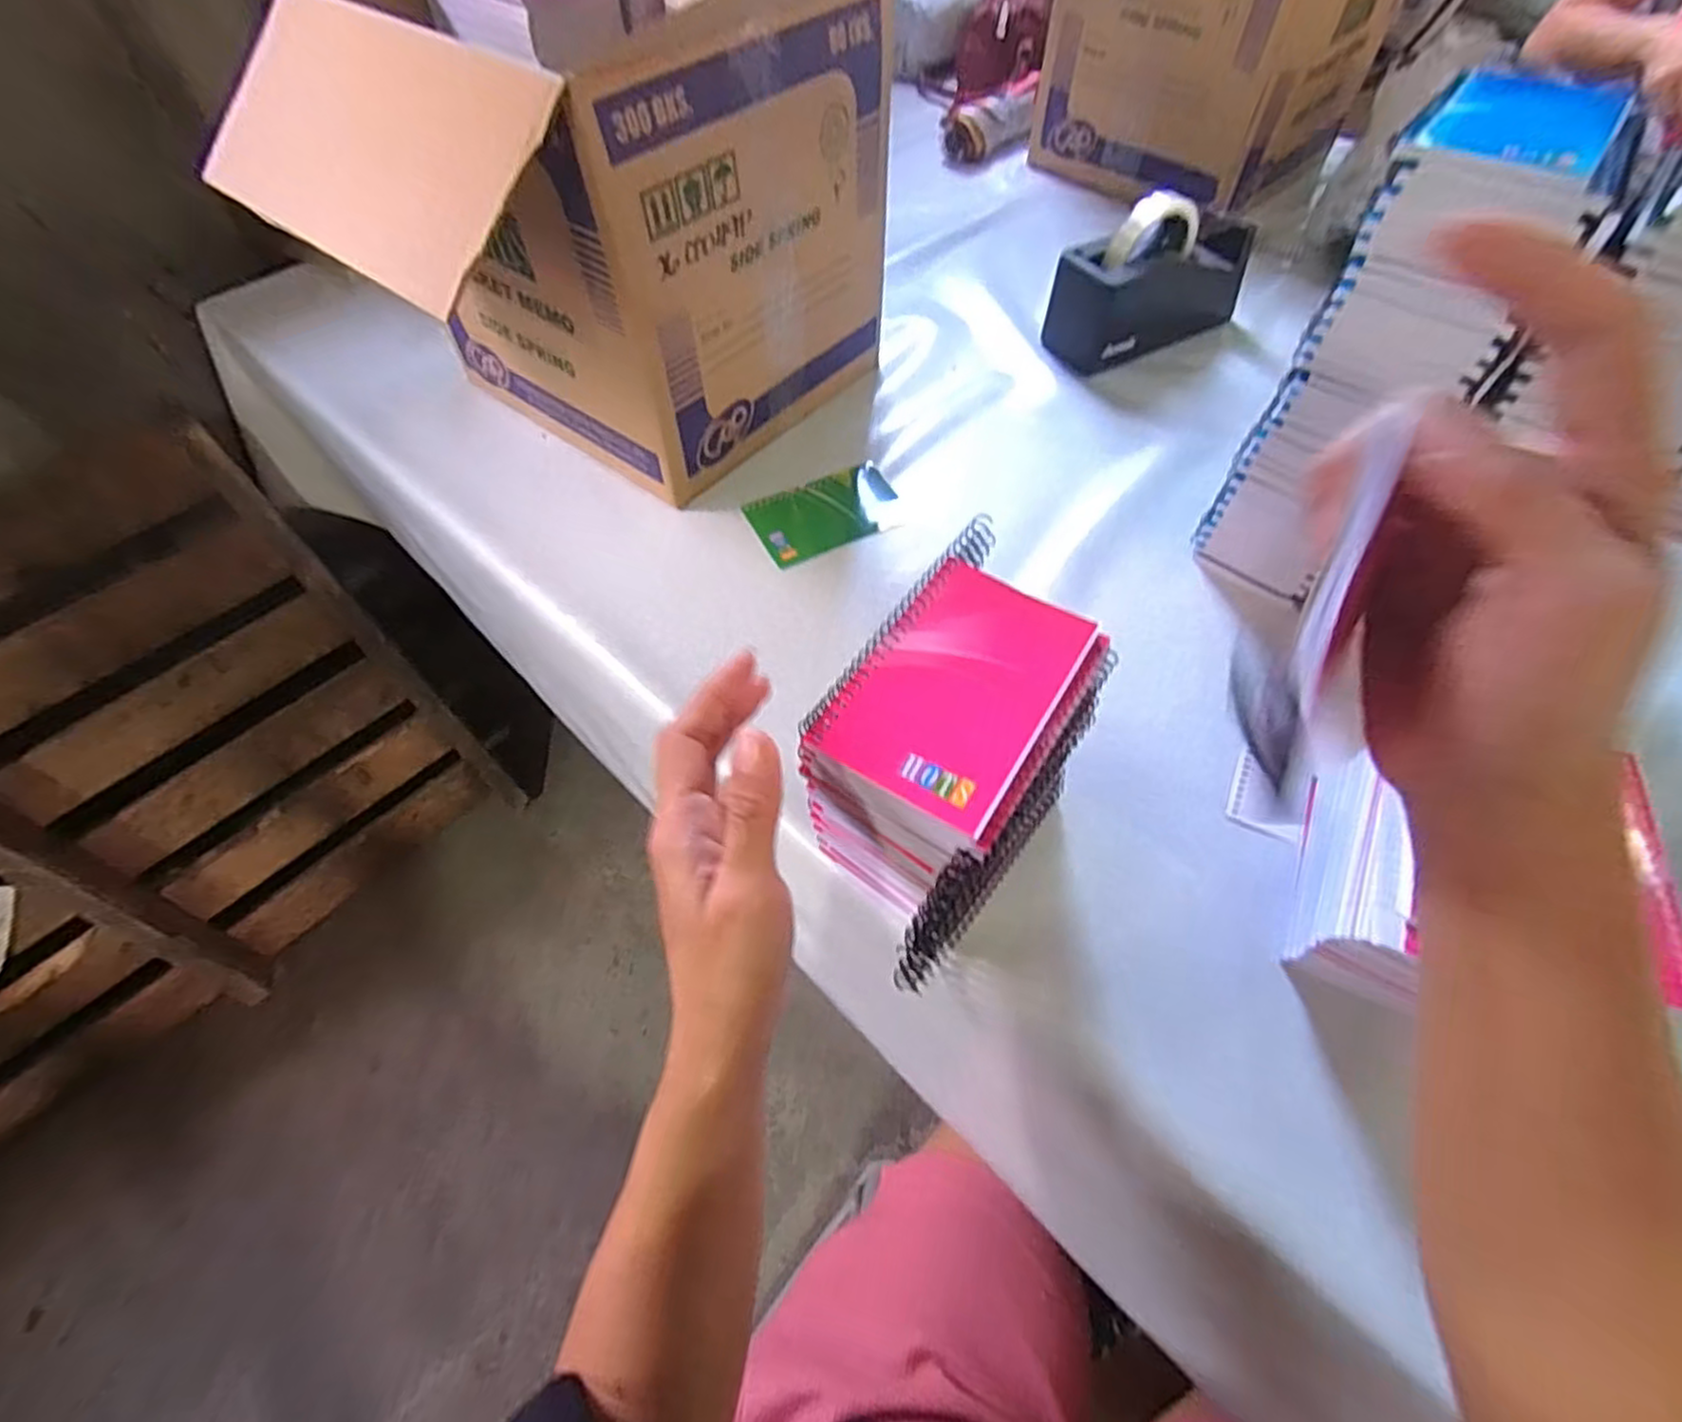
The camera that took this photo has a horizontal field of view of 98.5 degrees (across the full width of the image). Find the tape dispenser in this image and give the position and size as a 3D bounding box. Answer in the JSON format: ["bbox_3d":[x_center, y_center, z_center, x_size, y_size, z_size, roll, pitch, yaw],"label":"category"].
[{"bbox_3d":[0.311,-0.426,0.710,0.208,0.113,0.077,-24,59,-13],"label":"tape dispenser"}]

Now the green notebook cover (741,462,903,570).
[{"bbox_3d":[-0.012,-0.169,0.619,0.122,0.004,0.078,-22,64,-9],"label":"green notebook cover"}]

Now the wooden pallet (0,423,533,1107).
[{"bbox_3d":[-1.075,0.192,0.952,1.044,0.726,0.103,-42,48,-21],"label":"wooden pallet"}]

